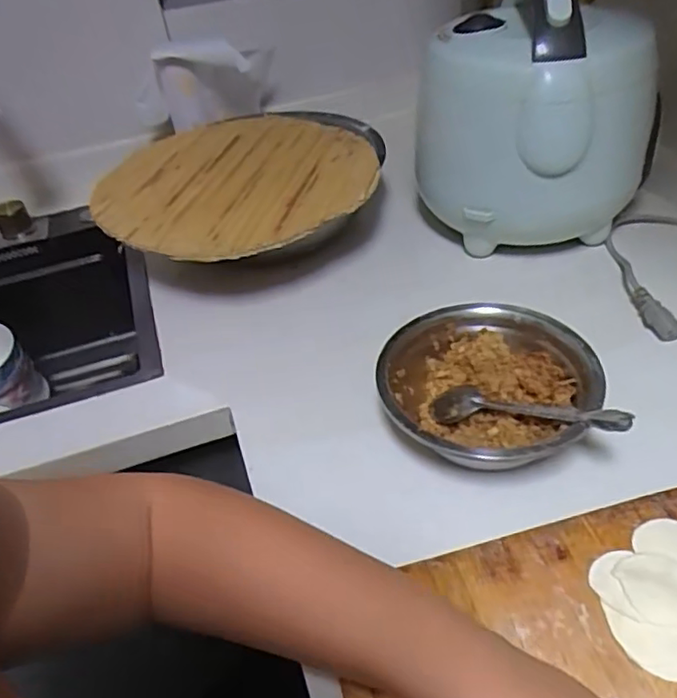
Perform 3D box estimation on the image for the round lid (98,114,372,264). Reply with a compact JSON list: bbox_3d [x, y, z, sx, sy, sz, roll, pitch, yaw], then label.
[{"bbox_3d":[-0.119,-0.204,0.725,0.316,0.014,0.326,-3,40,3],"label":"round lid"}]

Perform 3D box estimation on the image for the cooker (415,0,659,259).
[{"bbox_3d":[0.206,-0.251,0.679,0.225,0.261,0.193,0,41,8],"label":"cooker"}]

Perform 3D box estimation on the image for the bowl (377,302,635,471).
[{"bbox_3d":[0.122,0.036,0.506,0.167,0.064,0.167,-4,41,4],"label":"bowl"}]

